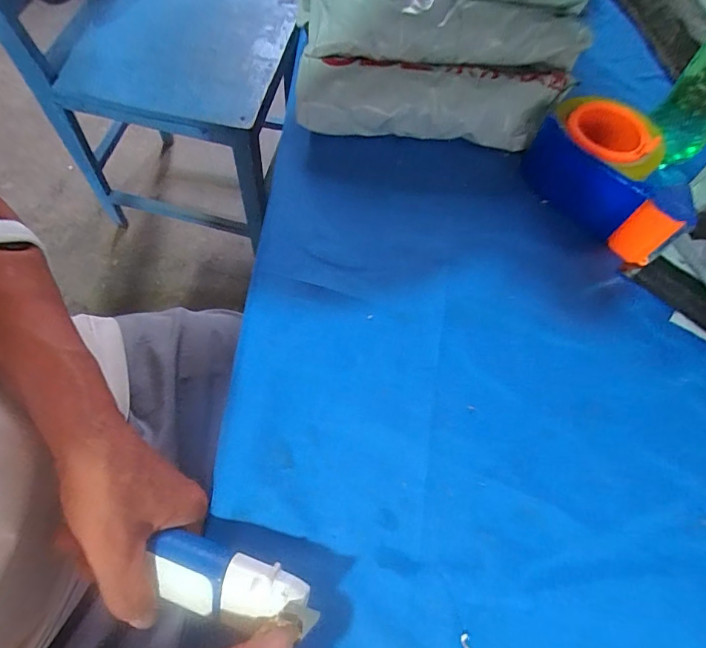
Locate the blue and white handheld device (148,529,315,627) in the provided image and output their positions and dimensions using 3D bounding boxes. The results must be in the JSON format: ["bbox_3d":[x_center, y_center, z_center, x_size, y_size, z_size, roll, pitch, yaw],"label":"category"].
[{"bbox_3d":[-0.073,0.148,0.238,0.090,0.017,0.033,14,65,6],"label":"blue and white handheld device"}]

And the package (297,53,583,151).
[{"bbox_3d":[0.073,-0.219,0.418,0.253,0.062,0.055,6,65,-1],"label":"package"}]

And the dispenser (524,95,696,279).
[{"bbox_3d":[0.244,-0.141,0.390,0.098,0.060,0.162,-32,71,-17],"label":"dispenser"}]

